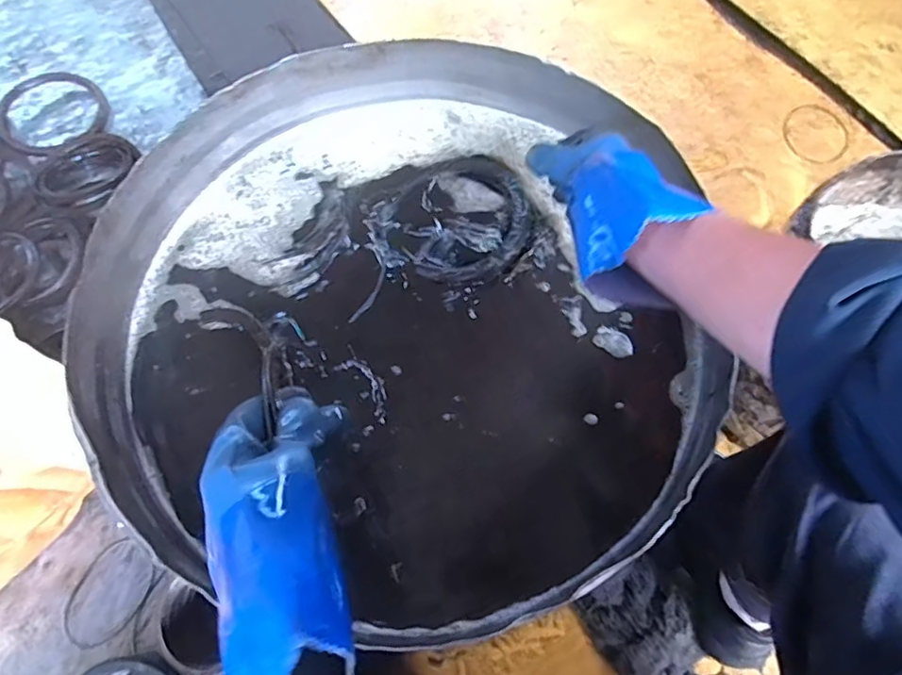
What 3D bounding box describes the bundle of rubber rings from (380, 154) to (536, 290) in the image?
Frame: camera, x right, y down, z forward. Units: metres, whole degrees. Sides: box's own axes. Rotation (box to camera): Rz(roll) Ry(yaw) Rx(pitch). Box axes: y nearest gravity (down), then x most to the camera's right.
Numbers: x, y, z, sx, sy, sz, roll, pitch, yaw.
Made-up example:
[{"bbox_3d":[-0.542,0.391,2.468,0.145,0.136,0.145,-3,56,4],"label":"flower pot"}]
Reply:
[{"bbox_3d":[0.014,-0.129,0.625,0.147,0.018,0.152,1,72,-2],"label":"bundle of rubber rings"}]

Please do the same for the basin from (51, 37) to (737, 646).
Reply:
[{"bbox_3d":[-0.047,-0.029,0.537,0.513,0.087,0.531,1,72,-2],"label":"basin"}]

